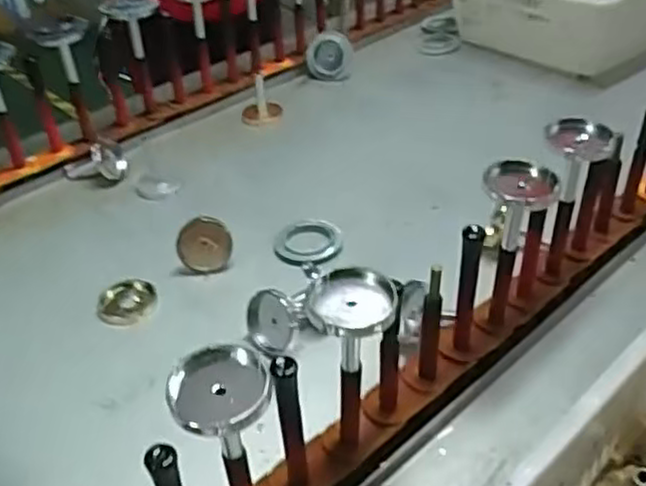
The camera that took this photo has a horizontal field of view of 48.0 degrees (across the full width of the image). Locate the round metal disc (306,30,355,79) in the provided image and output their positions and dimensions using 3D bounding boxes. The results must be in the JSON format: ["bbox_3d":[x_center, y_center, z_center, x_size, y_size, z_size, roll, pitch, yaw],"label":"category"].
[{"bbox_3d":[0.011,-0.335,1.305,0.080,0.090,0.028,-2,-1,-2],"label":"round metal disc"}]

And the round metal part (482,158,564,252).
[{"bbox_3d":[0.177,-0.027,0.654,0.063,0.082,0.063,8,39,16],"label":"round metal part"}]

